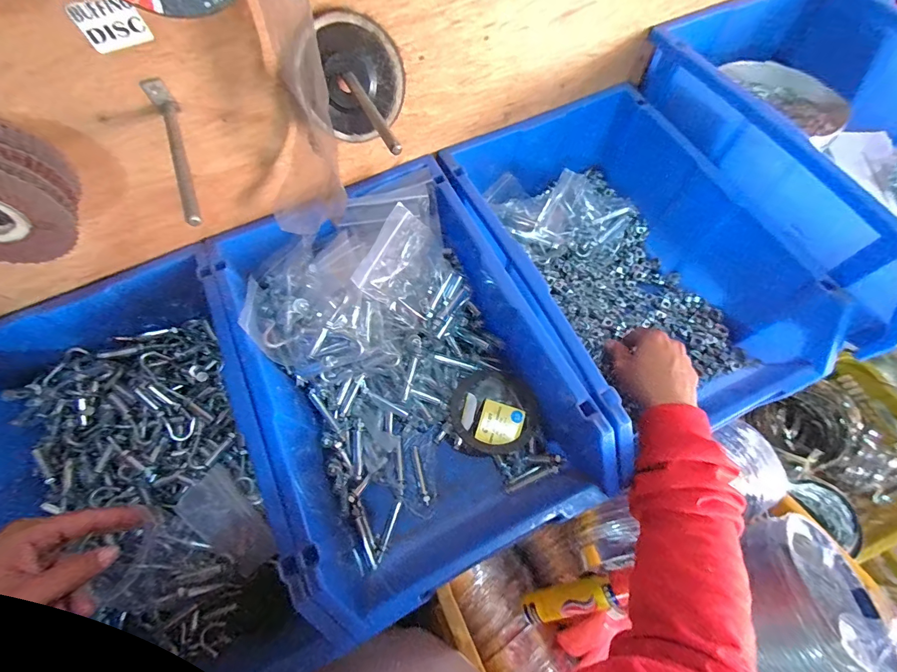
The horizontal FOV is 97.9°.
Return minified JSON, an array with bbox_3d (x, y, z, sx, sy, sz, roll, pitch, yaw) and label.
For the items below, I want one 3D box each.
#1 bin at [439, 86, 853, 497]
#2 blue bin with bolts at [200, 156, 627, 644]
[{"bbox_3d":[0.221,-0.088,0.510,0.311,0.155,0.426,-23,67,-8],"label":"bin"},{"bbox_3d":[-0.049,0.046,0.464,0.291,0.186,0.426,-26,68,-9],"label":"blue bin with bolts"}]

